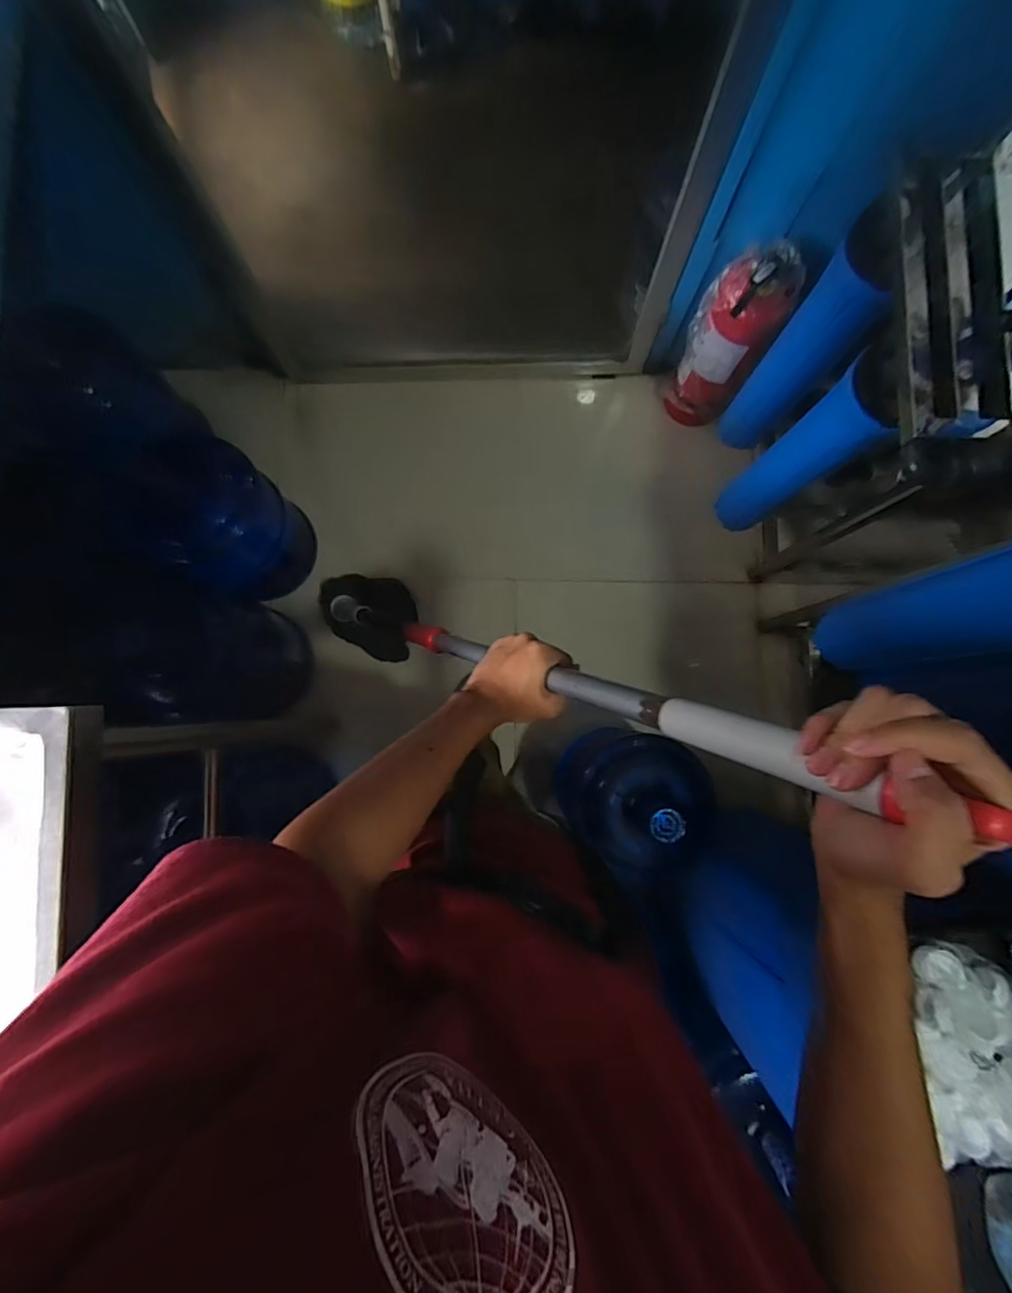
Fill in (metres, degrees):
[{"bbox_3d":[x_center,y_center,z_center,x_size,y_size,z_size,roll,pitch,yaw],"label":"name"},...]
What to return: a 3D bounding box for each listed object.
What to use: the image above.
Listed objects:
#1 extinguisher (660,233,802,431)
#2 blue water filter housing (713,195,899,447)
[{"bbox_3d":[0.466,-0.652,1.215,0.160,0.420,0.128,33,85,3],"label":"extinguisher"},{"bbox_3d":[0.511,-0.498,1.008,0.121,0.521,0.106,39,85,4],"label":"blue water filter housing"}]

